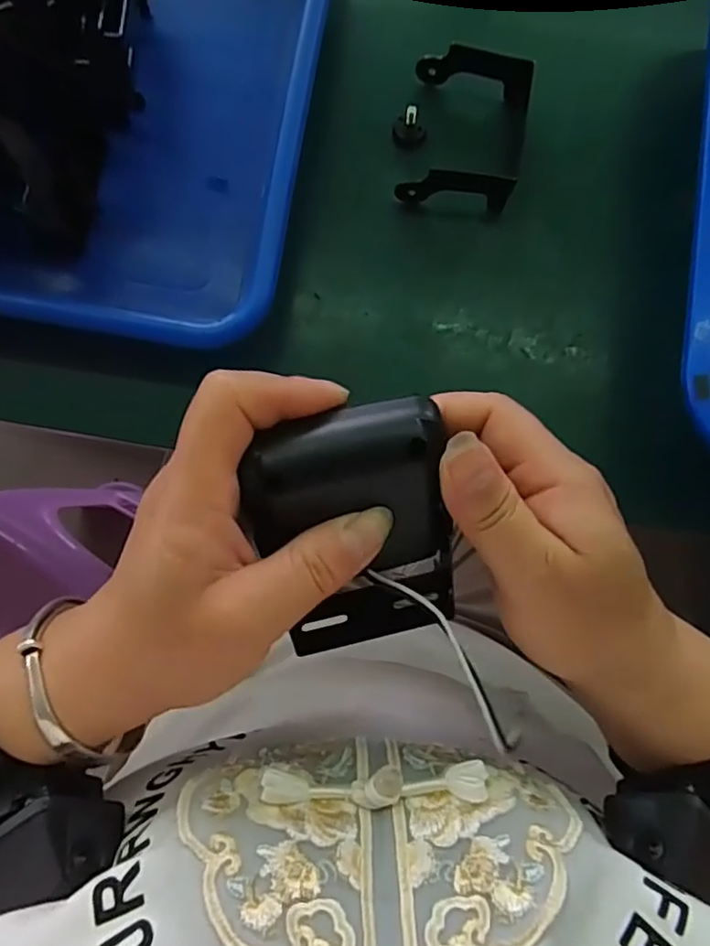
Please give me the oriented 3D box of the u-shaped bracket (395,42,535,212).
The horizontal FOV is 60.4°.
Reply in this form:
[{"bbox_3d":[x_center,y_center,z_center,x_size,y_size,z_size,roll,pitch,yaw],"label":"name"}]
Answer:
[{"bbox_3d":[0.054,-0.163,0.291,0.056,0.025,0.070,9,83,2],"label":"u-shaped bracket"}]

